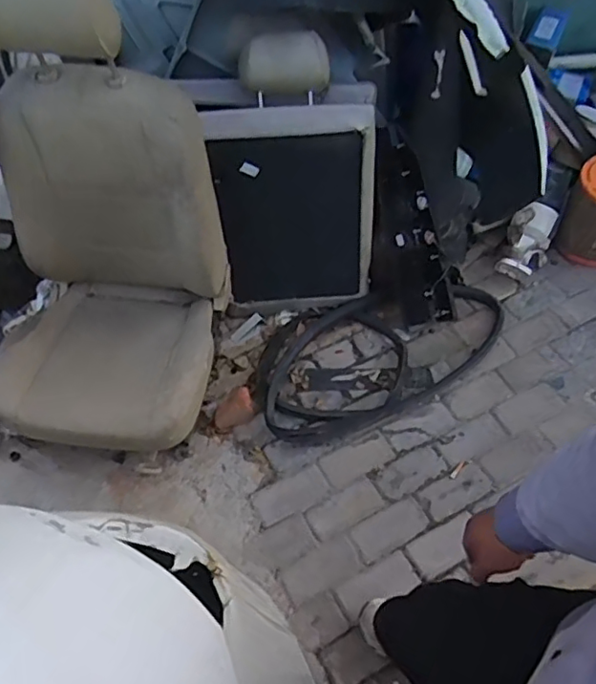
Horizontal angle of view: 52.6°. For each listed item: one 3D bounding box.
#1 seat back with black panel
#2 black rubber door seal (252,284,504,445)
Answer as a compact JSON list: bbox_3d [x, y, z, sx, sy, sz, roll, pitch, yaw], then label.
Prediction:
[{"bbox_3d":[-0.012,-0.449,1.679,0.459,0.715,0.132,-9,34,6],"label":"seat back with black panel"},{"bbox_3d":[0.258,0.043,1.741,0.787,0.060,0.438,-11,57,-5],"label":"black rubber door seal"}]

